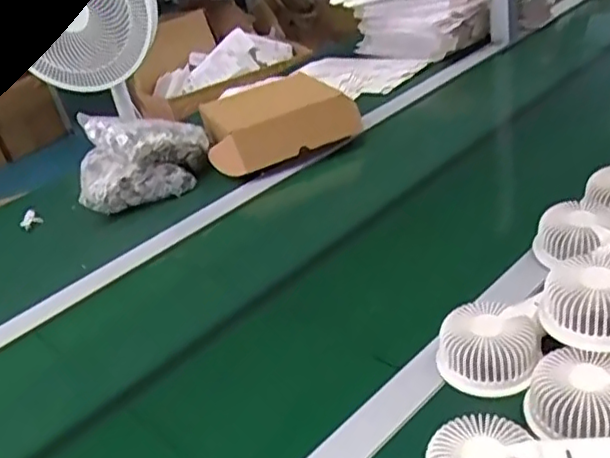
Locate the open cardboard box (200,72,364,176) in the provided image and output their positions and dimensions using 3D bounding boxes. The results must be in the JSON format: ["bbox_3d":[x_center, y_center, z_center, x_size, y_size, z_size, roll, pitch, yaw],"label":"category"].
[{"bbox_3d":[-0.047,-0.182,1.051,0.248,0.066,0.207,-20,31,-12],"label":"open cardboard box"}]

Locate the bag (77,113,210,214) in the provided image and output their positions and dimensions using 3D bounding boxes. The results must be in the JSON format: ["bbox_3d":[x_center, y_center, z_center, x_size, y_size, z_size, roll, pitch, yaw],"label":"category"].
[{"bbox_3d":[-0.257,-0.112,0.994,0.207,0.108,0.147,-14,30,-1],"label":"bag"}]

